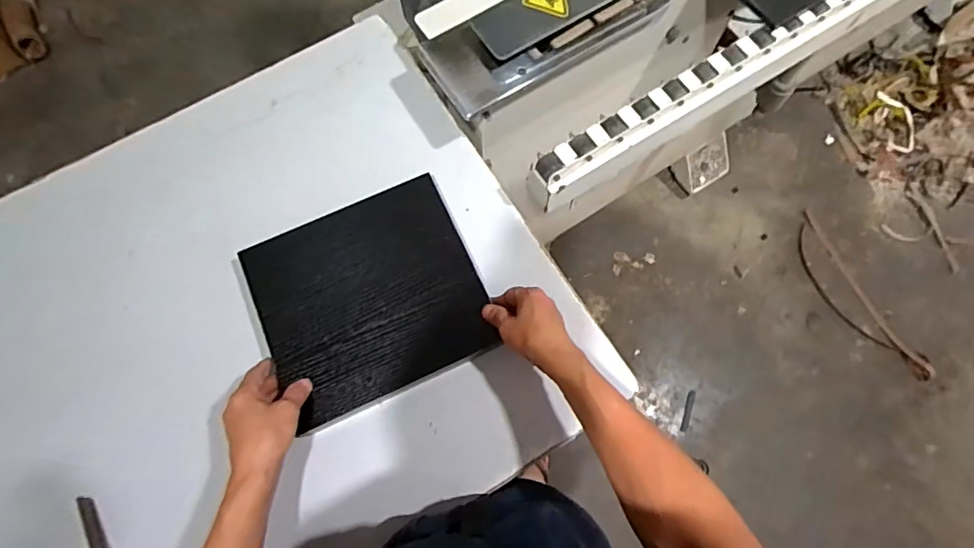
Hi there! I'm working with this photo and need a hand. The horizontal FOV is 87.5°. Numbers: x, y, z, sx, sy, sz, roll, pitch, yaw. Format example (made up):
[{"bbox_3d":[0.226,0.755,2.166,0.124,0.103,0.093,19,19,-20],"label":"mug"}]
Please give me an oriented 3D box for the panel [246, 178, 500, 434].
[{"bbox_3d":[-0.147,0.027,0.645,0.263,0.019,0.246,-24,78,-10],"label":"panel"}]

